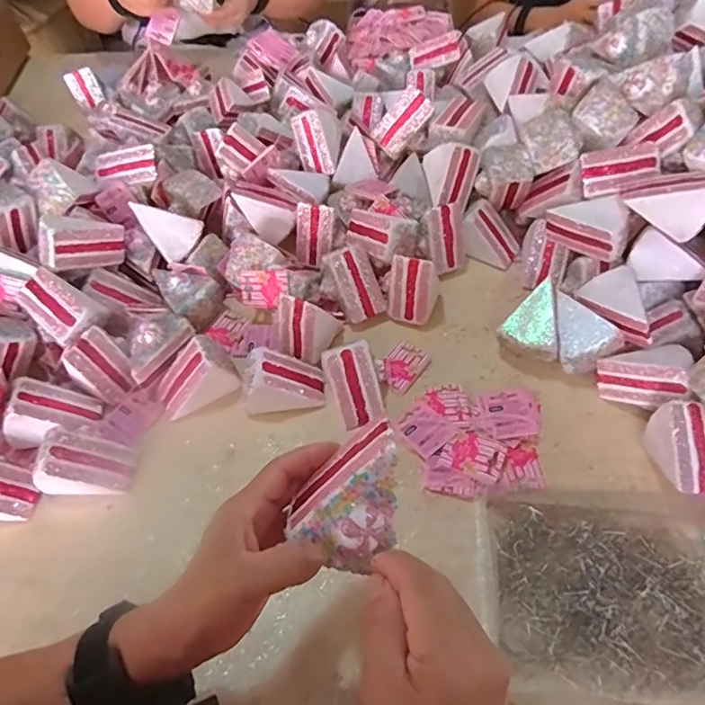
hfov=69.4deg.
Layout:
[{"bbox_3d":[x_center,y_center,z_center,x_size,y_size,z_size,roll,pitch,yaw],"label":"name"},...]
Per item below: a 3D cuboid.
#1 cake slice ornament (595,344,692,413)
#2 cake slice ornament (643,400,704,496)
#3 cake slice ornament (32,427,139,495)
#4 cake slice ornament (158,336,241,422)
[{"bbox_3d":[0.328,0.021,0.564,0.072,0.056,0.093,-28,15,-38],"label":"cake slice ornament"},{"bbox_3d":[0.330,0.097,0.497,0.056,0.048,0.091,-2,54,0],"label":"cake slice ornament"},{"bbox_3d":[-0.271,0.113,0.519,0.076,0.062,0.062,-7,55,-4],"label":"cake slice ornament"},{"bbox_3d":[-0.178,0.025,0.569,0.086,0.056,0.050,-26,58,-16],"label":"cake slice ornament"}]

